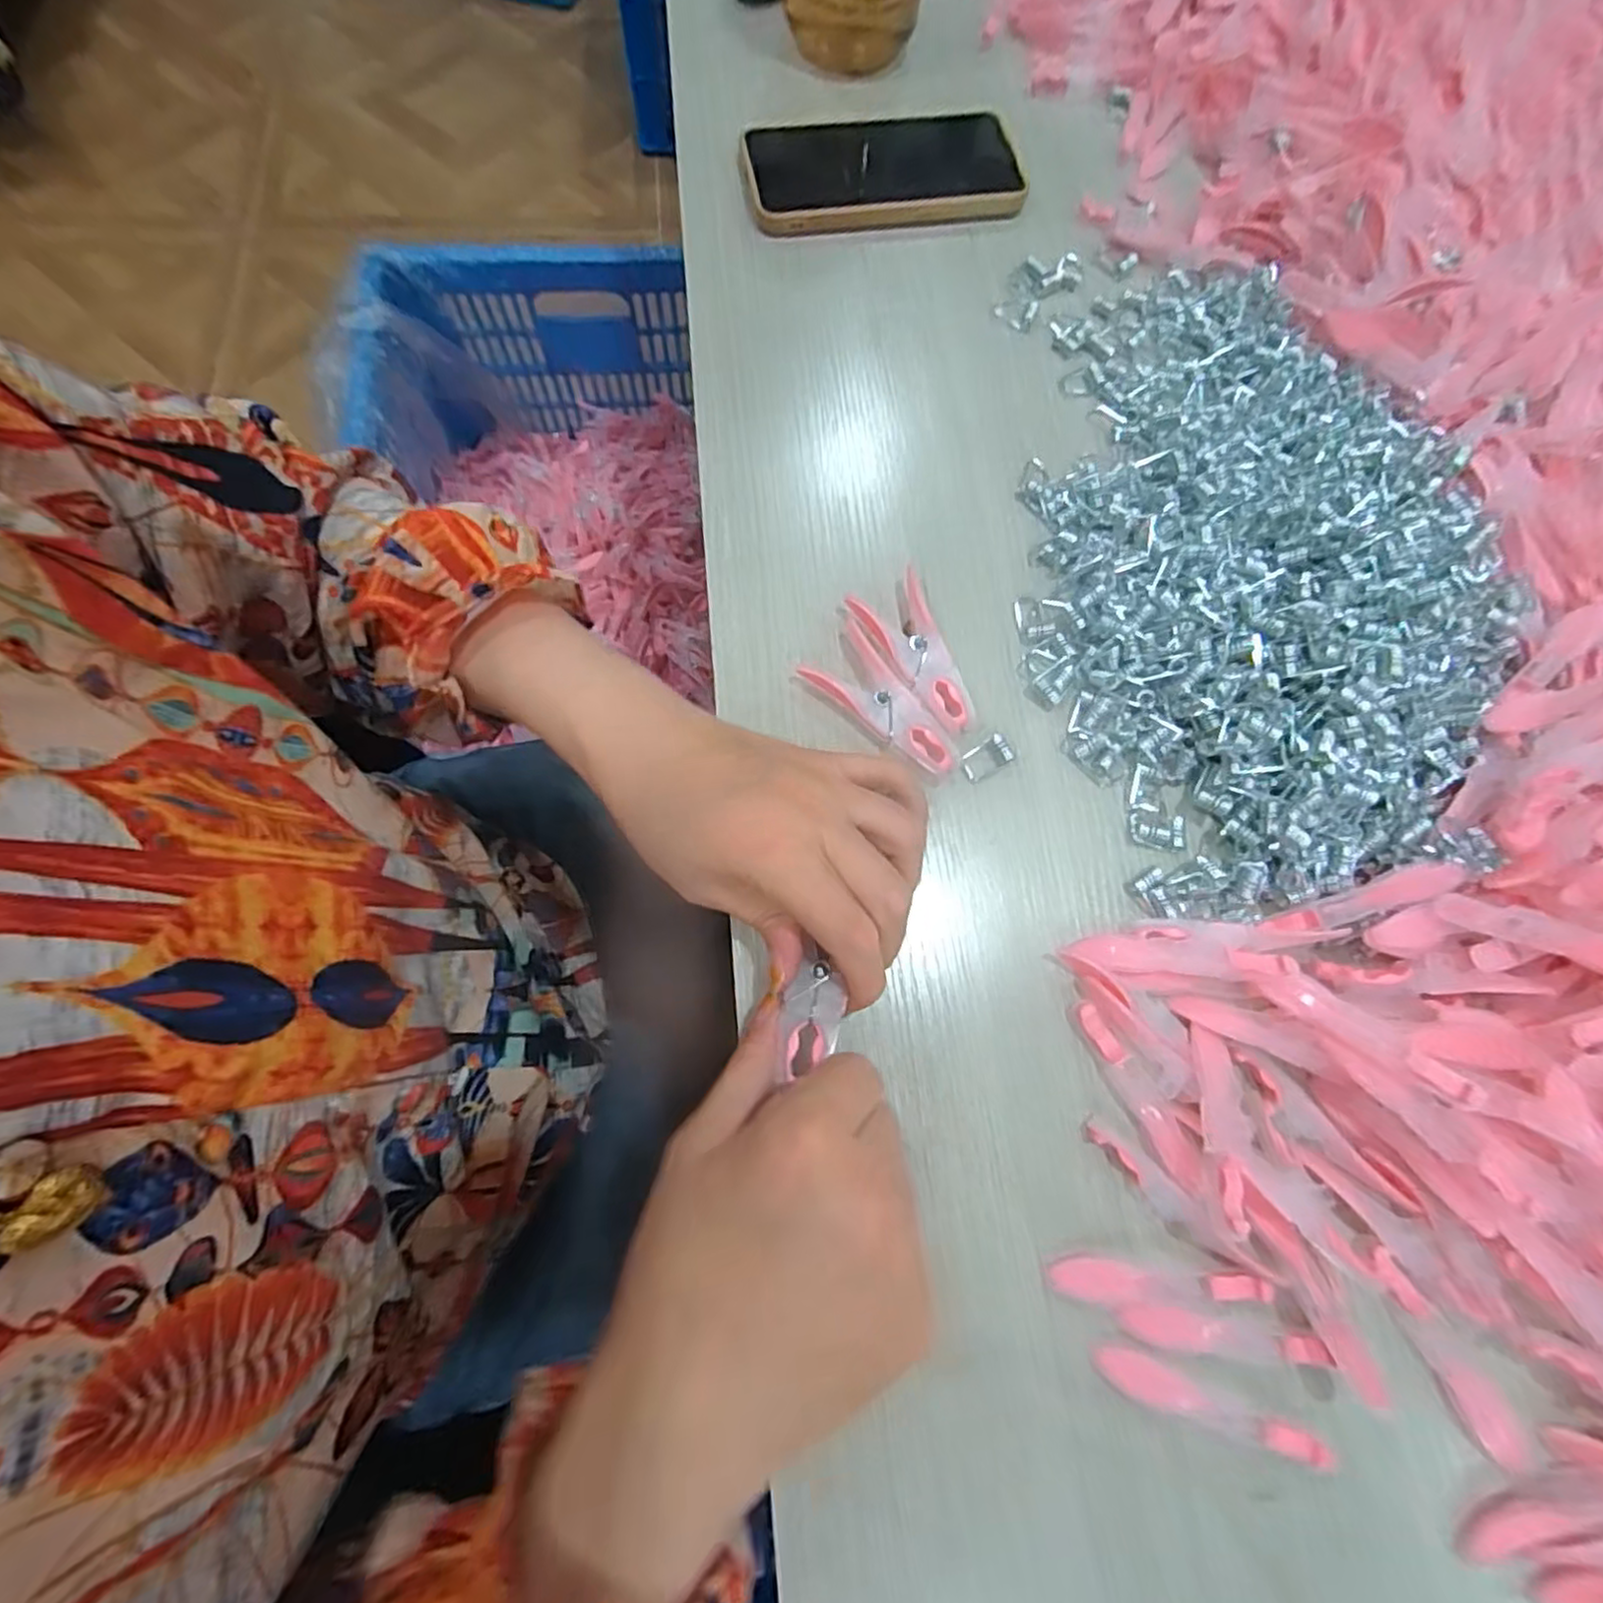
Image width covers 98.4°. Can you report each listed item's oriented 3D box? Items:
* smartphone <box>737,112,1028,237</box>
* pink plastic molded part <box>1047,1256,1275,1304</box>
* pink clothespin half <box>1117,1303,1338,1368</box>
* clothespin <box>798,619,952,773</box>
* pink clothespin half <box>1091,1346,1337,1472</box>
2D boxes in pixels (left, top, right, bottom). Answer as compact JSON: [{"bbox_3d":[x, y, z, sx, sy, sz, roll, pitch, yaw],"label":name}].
[{"bbox_3d":[0.047,-0.365,0.401,0.159,0.014,0.078,-9,73,-3],"label":"smartphone"},{"bbox_3d":[0.128,0.170,0.245,0.077,0.004,0.013,1,73,1],"label":"pink plastic molded part"},{"bbox_3d":[0.149,0.187,0.240,0.074,0.004,0.013,8,73,3],"label":"pink clothespin half"},{"bbox_3d":[0.036,-0.042,0.305,0.032,0.010,0.075,-42,77,-11],"label":"clothespin"},{"bbox_3d":[0.141,0.207,0.237,0.081,0.004,0.014,18,74,6],"label":"pink clothespin half"}]

